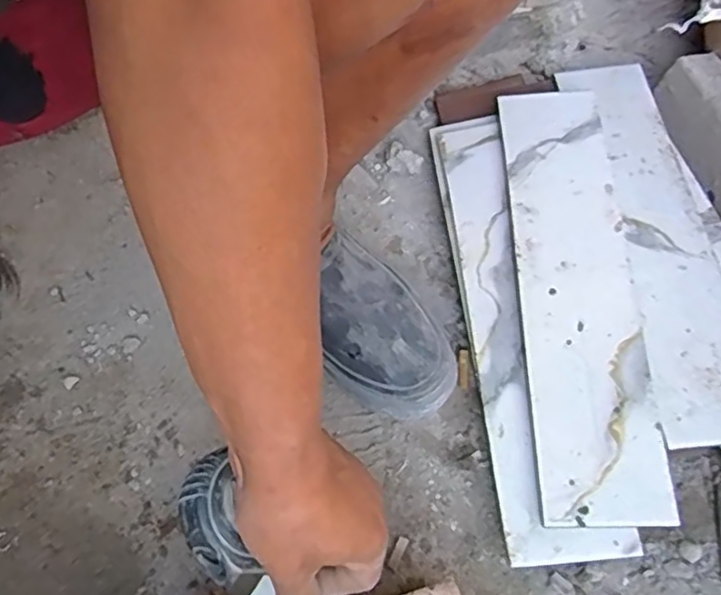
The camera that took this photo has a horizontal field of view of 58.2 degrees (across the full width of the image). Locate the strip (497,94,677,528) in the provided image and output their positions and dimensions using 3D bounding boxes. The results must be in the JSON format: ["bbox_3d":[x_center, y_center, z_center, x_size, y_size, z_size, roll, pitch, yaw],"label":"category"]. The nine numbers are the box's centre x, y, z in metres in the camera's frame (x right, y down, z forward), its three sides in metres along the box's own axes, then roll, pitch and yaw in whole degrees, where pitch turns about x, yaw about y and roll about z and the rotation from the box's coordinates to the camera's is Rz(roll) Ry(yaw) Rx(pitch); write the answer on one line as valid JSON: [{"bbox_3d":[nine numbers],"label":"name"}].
[{"bbox_3d":[0.175,-0.015,0.536,0.089,0.009,0.382,-3,65,6],"label":"strip"}]

